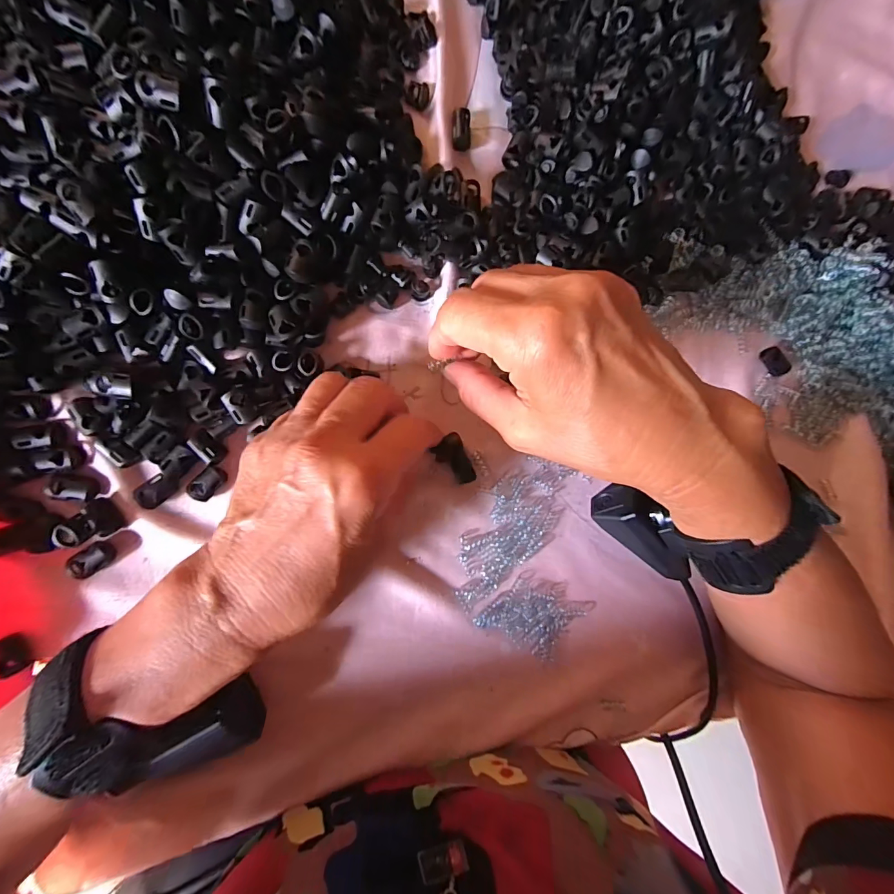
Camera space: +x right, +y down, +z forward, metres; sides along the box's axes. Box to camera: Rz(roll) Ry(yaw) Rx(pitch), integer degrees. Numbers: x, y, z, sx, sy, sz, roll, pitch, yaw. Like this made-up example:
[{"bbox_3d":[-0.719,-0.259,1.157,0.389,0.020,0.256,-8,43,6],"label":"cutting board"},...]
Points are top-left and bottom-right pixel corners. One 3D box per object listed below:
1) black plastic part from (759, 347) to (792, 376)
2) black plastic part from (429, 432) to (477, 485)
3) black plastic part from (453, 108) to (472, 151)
[{"bbox_3d":[0.232,-0.060,0.289,0.013,0.008,0.021,-29,96,-7],"label":"black plastic part"},{"bbox_3d":[0.005,0.009,0.257,0.019,0.007,0.033,-24,95,-7],"label":"black plastic part"},{"bbox_3d":[0.009,-0.193,0.250,0.011,0.010,0.020,-3,92,-9],"label":"black plastic part"}]

